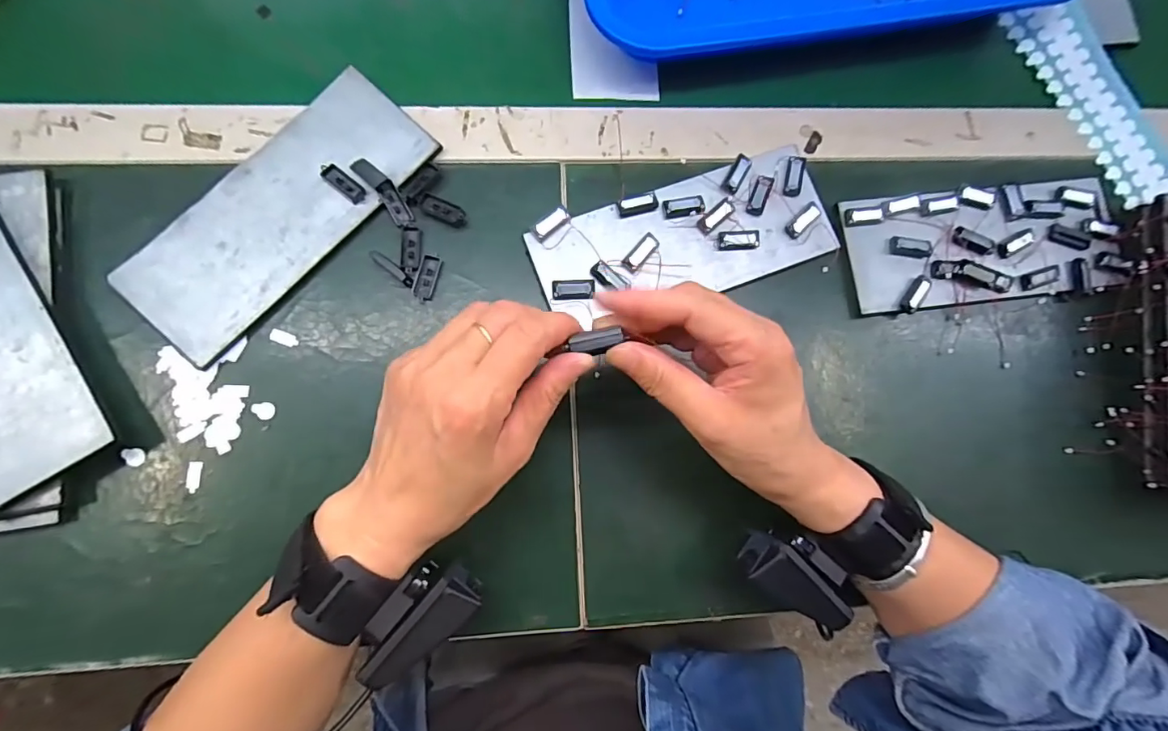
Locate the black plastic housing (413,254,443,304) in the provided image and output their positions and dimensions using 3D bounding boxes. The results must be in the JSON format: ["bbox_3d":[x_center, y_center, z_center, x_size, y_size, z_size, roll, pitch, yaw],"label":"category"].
[{"bbox_3d":[-0.101,-0.057,0.322,0.013,0.004,0.032,14,81,-2],"label":"black plastic housing"}]

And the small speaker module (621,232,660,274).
[{"bbox_3d":[0.038,-0.075,0.329,0.012,0.005,0.029,40,81,2],"label":"small speaker module"}]

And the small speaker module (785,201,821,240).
[{"bbox_3d":[0.149,-0.099,0.339,0.030,0.005,0.011,-43,87,-9],"label":"small speaker module"}]

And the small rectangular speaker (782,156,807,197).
[{"bbox_3d":[0.144,-0.130,0.343,0.012,0.006,0.029,13,81,-2],"label":"small rectangular speaker"}]

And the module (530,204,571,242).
[{"bbox_3d":[-0.021,-0.093,0.329,0.027,0.010,0.012,-38,86,-8],"label":"module"}]

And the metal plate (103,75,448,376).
[{"bbox_3d":[-0.191,-0.098,0.318,0.080,0.009,0.198,43,81,3],"label":"metal plate"}]

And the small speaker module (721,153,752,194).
[{"bbox_3d":[0.105,-0.131,0.341,0.012,0.004,0.030,31,81,1],"label":"small speaker module"}]

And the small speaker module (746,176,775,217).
[{"bbox_3d":[0.120,-0.116,0.339,0.012,0.004,0.030,22,81,-1],"label":"small speaker module"}]

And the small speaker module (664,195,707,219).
[{"bbox_3d":[0.067,-0.106,0.334,0.027,0.004,0.014,-11,83,-6],"label":"small speaker module"}]

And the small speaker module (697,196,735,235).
[{"bbox_3d":[0.090,-0.102,0.335,0.030,0.004,0.011,-41,86,-9],"label":"small speaker module"}]

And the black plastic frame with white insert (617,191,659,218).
[{"bbox_3d":[0.036,-0.108,0.333,0.027,0.007,0.012,-20,84,-7],"label":"black plastic frame with white insert"}]

